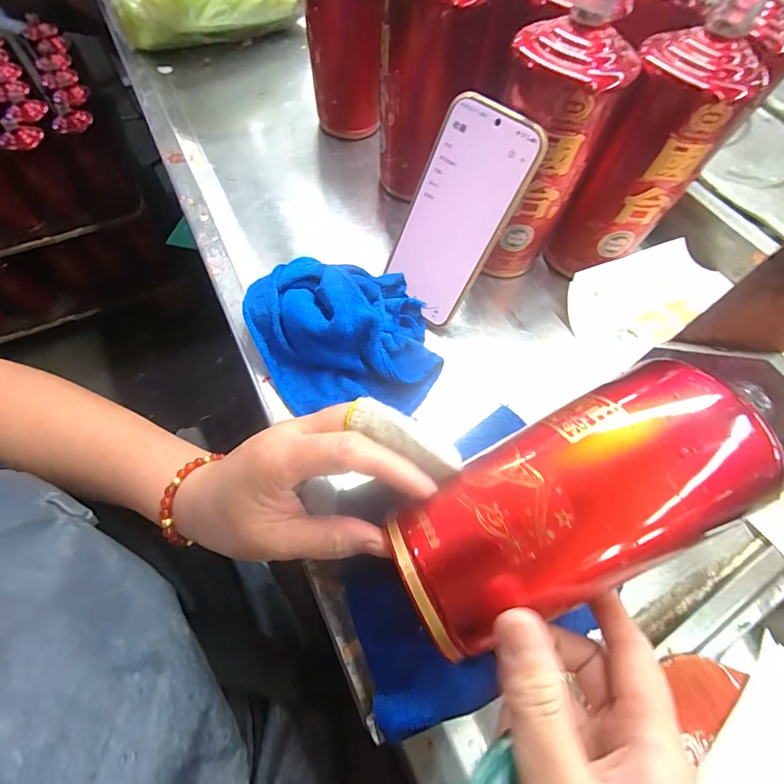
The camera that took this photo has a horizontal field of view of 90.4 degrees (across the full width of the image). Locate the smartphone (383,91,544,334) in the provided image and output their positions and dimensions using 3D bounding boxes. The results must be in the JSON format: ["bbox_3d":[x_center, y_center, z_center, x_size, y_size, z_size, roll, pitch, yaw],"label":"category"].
[{"bbox_3d":[0.047,-0.131,0.302,0.075,0.153,0.014,38,38,17],"label":"smartphone"}]

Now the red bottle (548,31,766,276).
[{"bbox_3d":[0.190,-0.165,0.307,0.077,0.179,0.061,34,67,15],"label":"red bottle"}]

